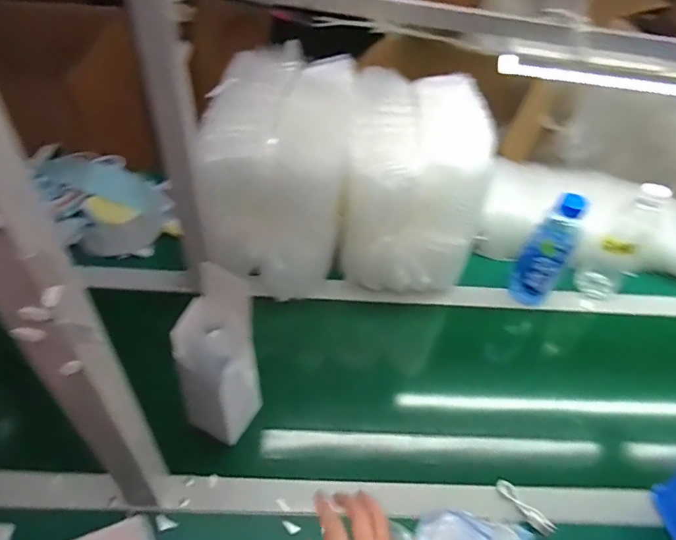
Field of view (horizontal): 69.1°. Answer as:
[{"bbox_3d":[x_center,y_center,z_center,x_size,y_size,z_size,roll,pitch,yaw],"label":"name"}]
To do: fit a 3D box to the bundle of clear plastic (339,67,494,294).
[{"bbox_3d":[0.129,-0.161,0.862,0.220,0.222,0.350,7,47,1],"label":"bundle of clear plastic"}]

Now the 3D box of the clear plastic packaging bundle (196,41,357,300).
[{"bbox_3d":[-0.088,-0.183,0.866,0.224,0.254,0.376,8,47,1],"label":"clear plastic packaging bundle"}]

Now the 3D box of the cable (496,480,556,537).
[{"bbox_3d":[0.236,0.300,0.622,0.017,0.021,0.080,-25,54,-26],"label":"cable"}]

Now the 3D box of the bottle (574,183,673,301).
[{"bbox_3d":[0.489,-0.050,0.836,0.070,0.219,0.074,34,53,23],"label":"bottle"}]

